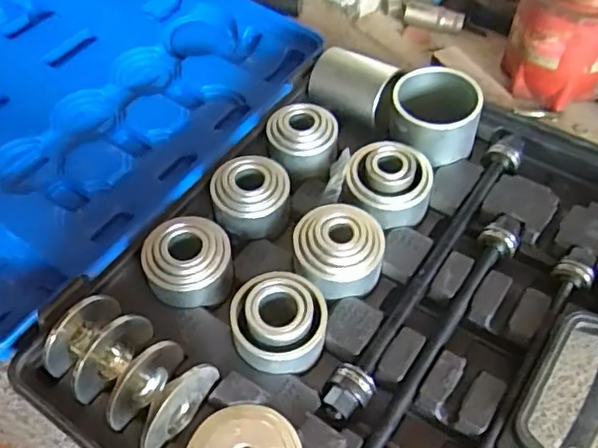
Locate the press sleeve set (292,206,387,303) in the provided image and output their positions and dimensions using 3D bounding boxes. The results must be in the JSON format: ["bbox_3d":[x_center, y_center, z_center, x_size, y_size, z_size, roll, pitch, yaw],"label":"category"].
[{"bbox_3d":[0.034,0.021,0.531,0.074,0.048,0.074,1,54,-1],"label":"press sleeve set"}]

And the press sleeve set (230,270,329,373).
[{"bbox_3d":[-0.017,0.077,0.490,0.076,0.038,0.076,-3,54,-3],"label":"press sleeve set"}]

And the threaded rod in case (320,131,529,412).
[{"bbox_3d":[0.123,0.032,0.542,0.030,0.027,0.332,30,59,19],"label":"threaded rod in case"}]

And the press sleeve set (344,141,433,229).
[{"bbox_3d":[0.087,-0.045,0.573,0.080,0.046,0.078,1,54,-1],"label":"press sleeve set"}]

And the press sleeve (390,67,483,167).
[{"bbox_3d":[0.136,-0.108,0.608,0.090,0.057,0.084,17,55,11],"label":"press sleeve"}]

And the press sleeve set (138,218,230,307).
[{"bbox_3d":[-0.096,0.031,0.522,0.072,0.035,0.071,1,54,-1],"label":"press sleeve set"}]

